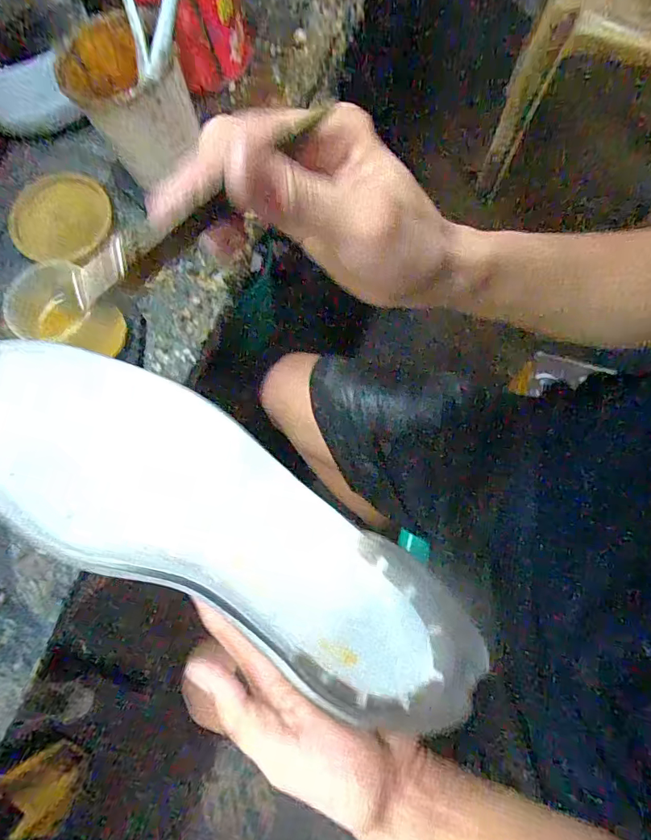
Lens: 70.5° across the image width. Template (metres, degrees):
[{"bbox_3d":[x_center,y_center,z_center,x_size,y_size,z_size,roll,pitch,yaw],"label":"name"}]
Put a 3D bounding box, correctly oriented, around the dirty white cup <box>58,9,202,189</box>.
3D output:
[{"bbox_3d":[-0.159,-0.264,0.381,0.085,0.068,0.097,-35,75,-11],"label":"dirty white cup"}]

